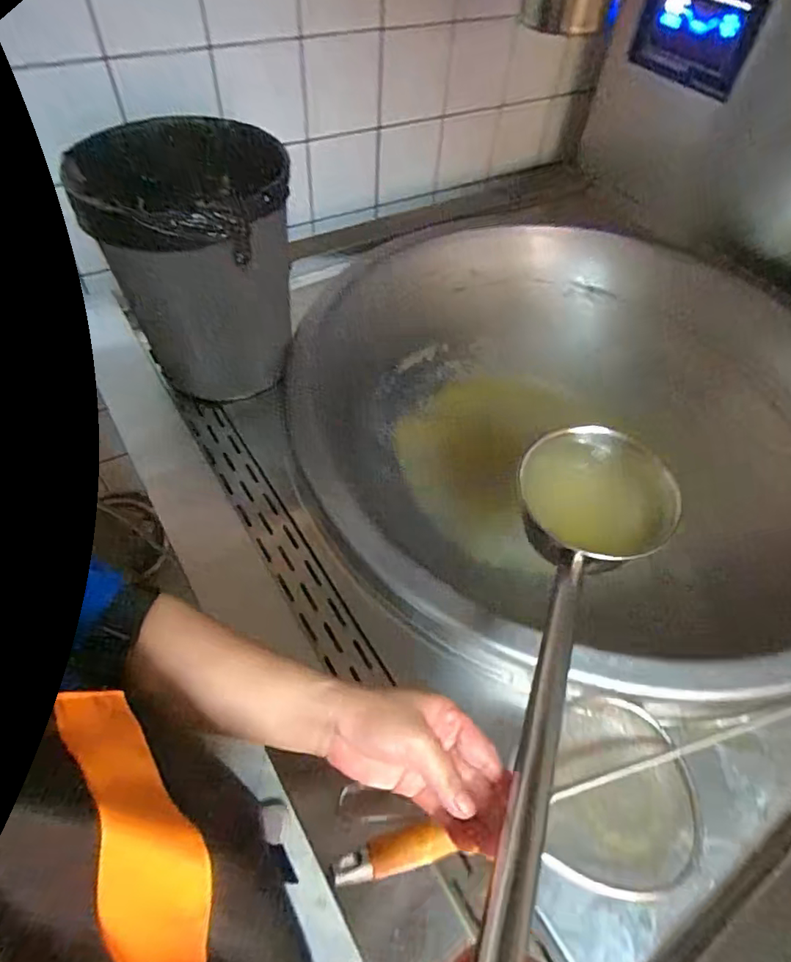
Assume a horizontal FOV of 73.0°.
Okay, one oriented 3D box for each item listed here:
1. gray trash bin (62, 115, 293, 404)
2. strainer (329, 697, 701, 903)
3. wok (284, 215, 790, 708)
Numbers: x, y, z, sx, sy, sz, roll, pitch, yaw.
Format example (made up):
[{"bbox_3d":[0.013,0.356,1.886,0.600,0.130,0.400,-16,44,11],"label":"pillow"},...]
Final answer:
[{"bbox_3d":[-0.239,-0.268,0.696,0.208,0.287,0.213,4,54,-1],"label":"gray trash bin"},{"bbox_3d":[0.113,0.284,0.460,0.322,0.042,0.154,1,53,-21],"label":"strainer"},{"bbox_3d":[0.309,-0.078,0.844,0.867,0.230,0.805,2,54,-3],"label":"wok"}]

